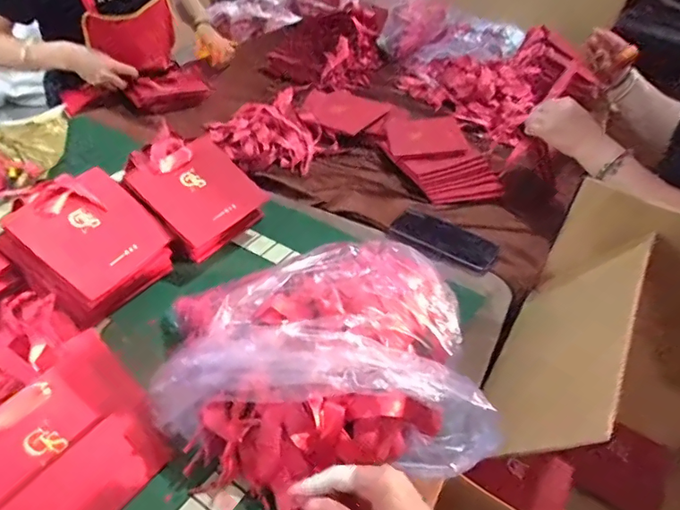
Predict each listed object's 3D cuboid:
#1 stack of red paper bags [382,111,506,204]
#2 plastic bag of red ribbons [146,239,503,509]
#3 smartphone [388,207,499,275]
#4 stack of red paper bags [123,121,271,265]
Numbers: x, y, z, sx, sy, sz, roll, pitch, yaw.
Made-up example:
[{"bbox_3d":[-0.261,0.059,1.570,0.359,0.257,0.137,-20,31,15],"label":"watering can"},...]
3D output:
[{"bbox_3d":[0.183,-0.185,0.941,0.162,0.061,0.240,-9,41,-18],"label":"stack of red paper bags"},{"bbox_3d":[-0.022,0.109,0.513,0.317,0.115,0.252,-4,40,-12],"label":"plastic bag of red ribbons"},{"bbox_3d":[0.160,-0.025,0.768,0.158,0.012,0.090,27,43,24],"label":"smartphone"},{"bbox_3d":[-0.218,-0.094,0.724,0.199,0.071,0.142,39,60,6],"label":"stack of red paper bags"}]

